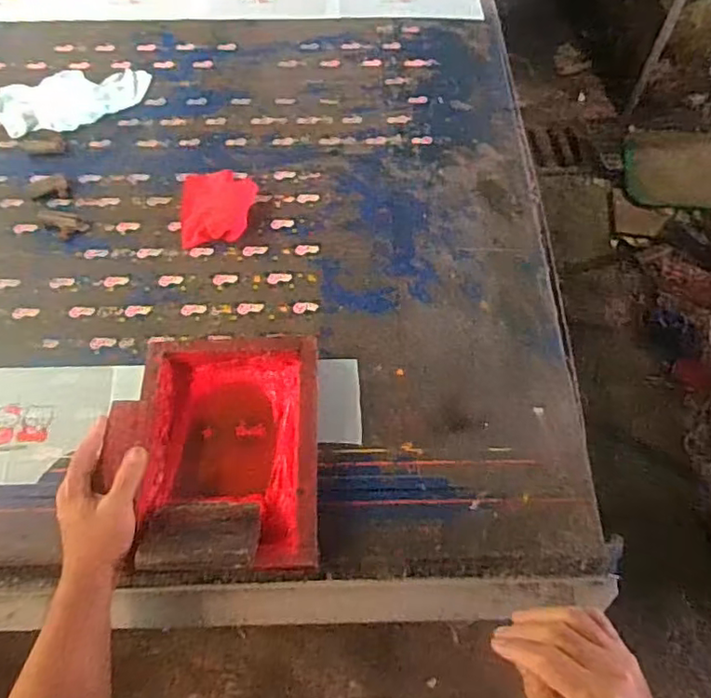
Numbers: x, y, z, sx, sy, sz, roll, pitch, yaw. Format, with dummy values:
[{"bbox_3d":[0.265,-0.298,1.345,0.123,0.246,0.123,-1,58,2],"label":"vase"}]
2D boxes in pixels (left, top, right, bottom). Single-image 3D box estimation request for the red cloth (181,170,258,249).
[{"bbox_3d":[-0.206,-0.218,0.887,0.107,0.025,0.140,-6,60,-3],"label":"red cloth"}]

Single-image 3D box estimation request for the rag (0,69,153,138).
[{"bbox_3d":[-0.482,-0.433,1.015,0.249,0.022,0.141,-24,62,-13],"label":"rag"}]

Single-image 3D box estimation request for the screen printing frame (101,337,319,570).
[{"bbox_3d":[-0.158,0.110,0.689,0.228,0.063,0.263,0,60,1],"label":"screen printing frame"}]

